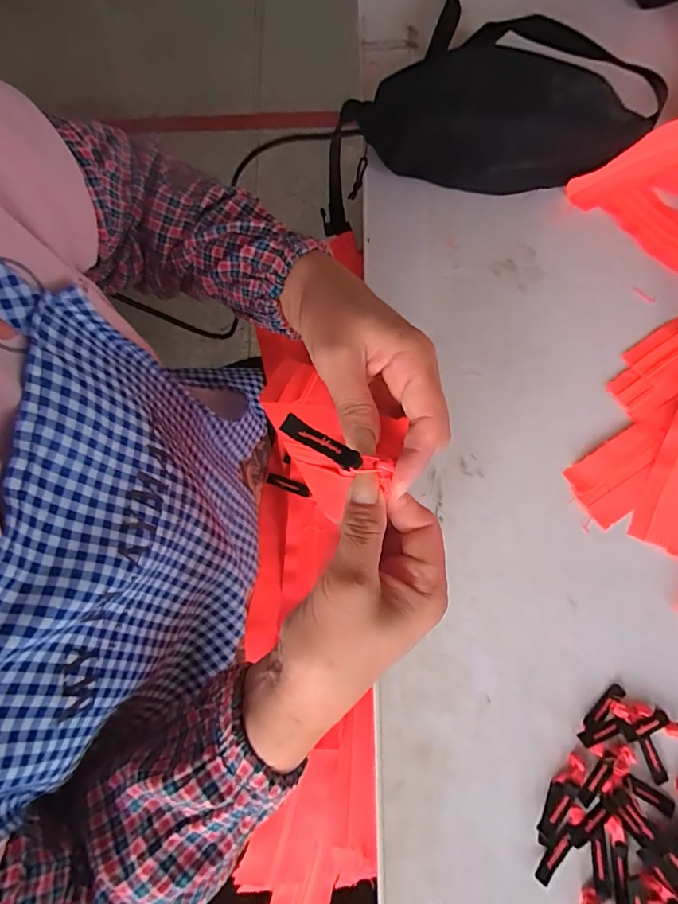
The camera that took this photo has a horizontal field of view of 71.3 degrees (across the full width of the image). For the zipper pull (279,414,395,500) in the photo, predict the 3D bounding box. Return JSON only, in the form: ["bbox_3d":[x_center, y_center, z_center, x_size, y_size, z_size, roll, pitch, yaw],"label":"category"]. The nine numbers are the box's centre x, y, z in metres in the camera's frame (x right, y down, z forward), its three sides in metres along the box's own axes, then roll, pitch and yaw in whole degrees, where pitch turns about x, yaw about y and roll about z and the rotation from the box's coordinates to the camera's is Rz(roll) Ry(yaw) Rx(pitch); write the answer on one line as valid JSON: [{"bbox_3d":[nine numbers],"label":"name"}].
[{"bbox_3d":[0.000,0.000,0.246,0.065,0.009,0.013,29,79,9],"label":"zipper pull"}]

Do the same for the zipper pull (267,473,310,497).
[{"bbox_3d":[-0.051,0.034,0.483,0.049,0.004,0.012,19,95,13],"label":"zipper pull"}]

